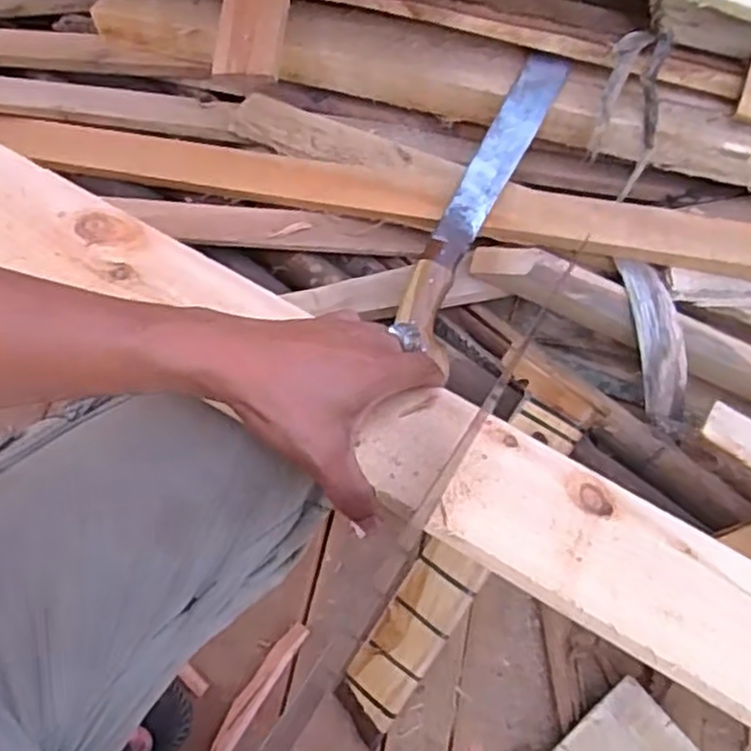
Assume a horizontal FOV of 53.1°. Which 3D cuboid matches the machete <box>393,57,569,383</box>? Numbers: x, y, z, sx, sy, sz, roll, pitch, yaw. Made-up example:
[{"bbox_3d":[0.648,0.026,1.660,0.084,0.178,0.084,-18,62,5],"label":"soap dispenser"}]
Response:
[{"bbox_3d":[0.102,-0.178,0.703,0.043,0.019,0.338,23,68,12],"label":"machete"}]

